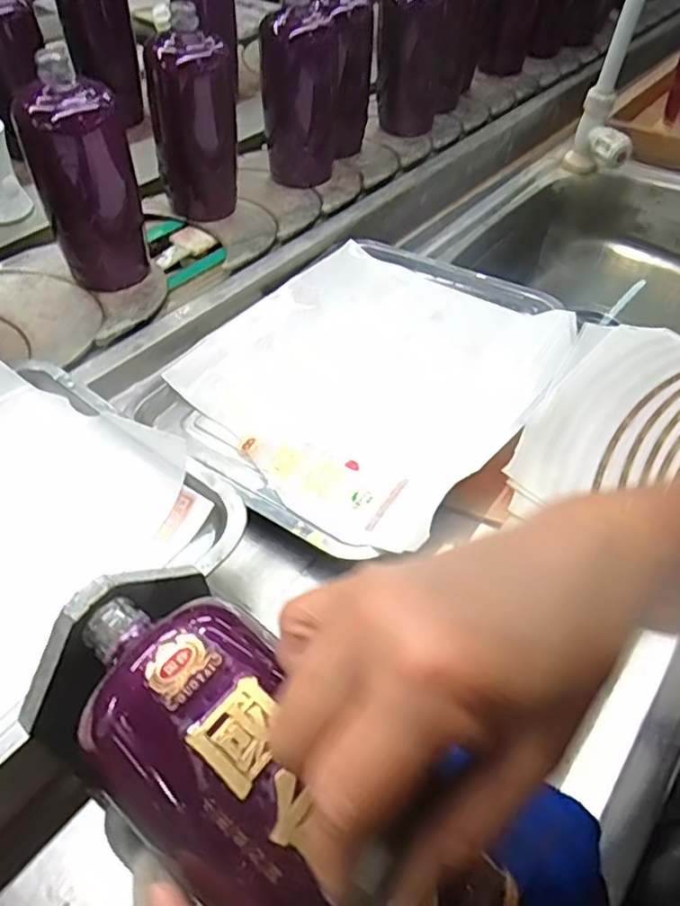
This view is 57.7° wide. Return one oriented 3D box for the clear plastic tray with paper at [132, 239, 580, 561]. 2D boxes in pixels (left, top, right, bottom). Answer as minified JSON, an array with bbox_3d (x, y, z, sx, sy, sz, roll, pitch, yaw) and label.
[{"bbox_3d":[0.025,-0.074,0.538,0.279,0.039,0.348,32,56,22],"label":"clear plastic tray with paper"}]

